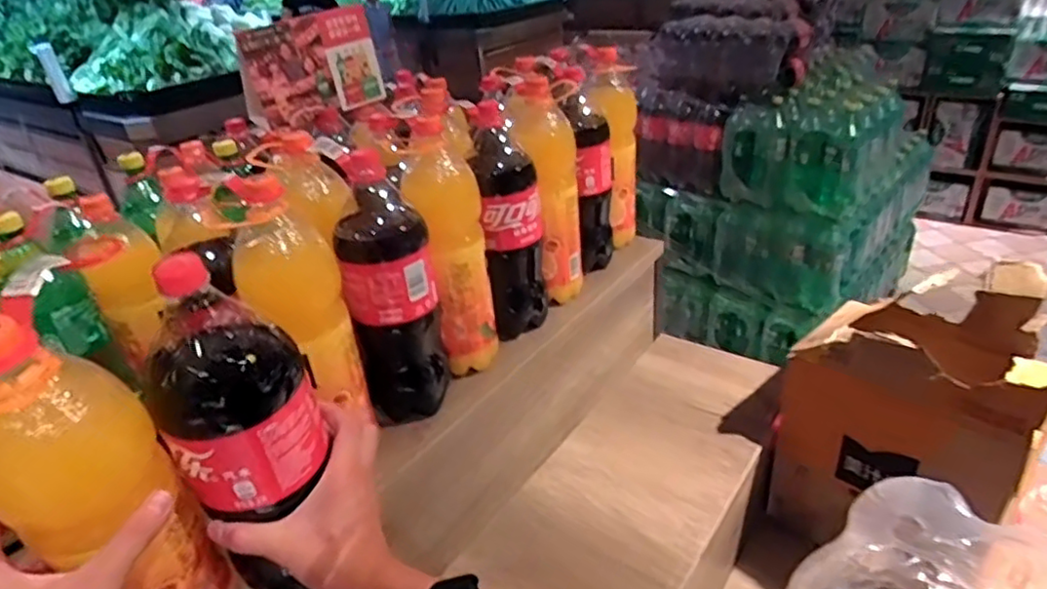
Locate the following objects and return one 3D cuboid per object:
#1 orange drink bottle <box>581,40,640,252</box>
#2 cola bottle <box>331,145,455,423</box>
[{"bbox_3d":[0.152,-0.243,1.097,0.086,0.320,0.091,-4,29,4],"label":"orange drink bottle"},{"bbox_3d":[-0.149,-0.002,0.747,0.095,0.313,0.093,-8,29,-3],"label":"cola bottle"}]

